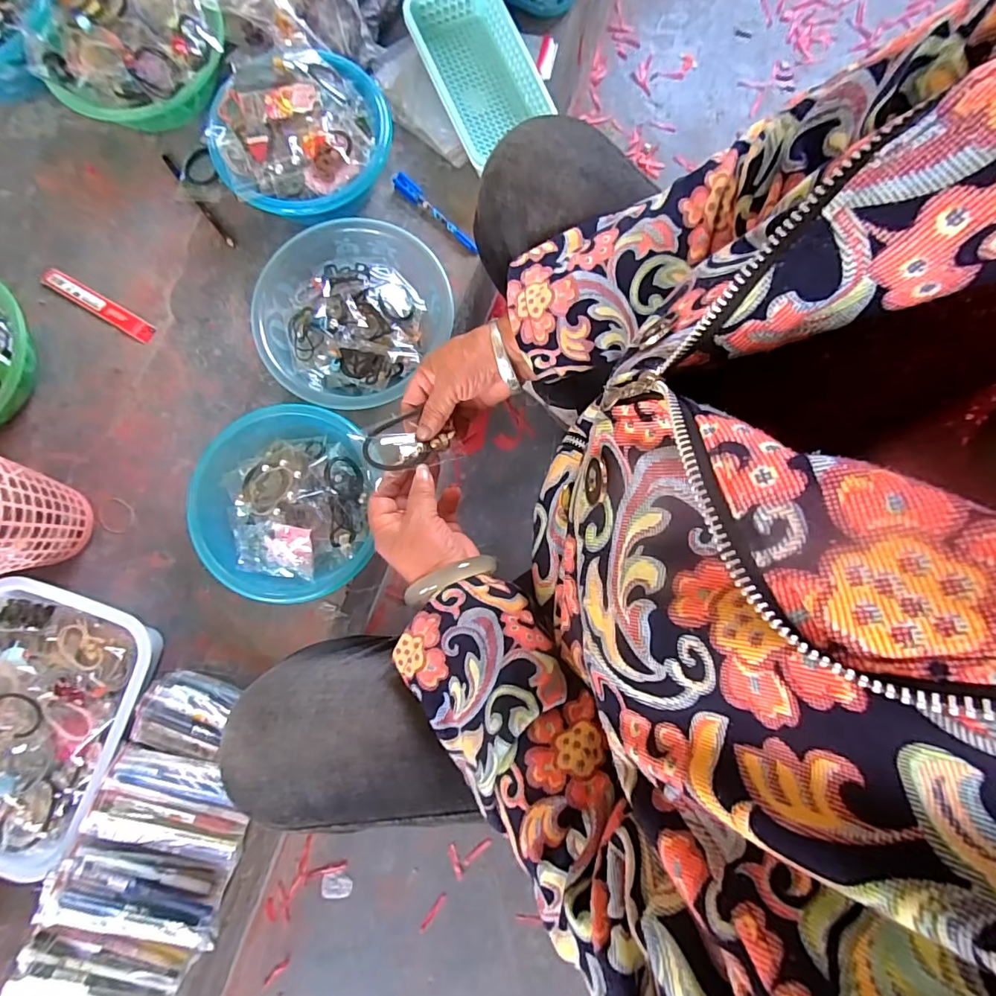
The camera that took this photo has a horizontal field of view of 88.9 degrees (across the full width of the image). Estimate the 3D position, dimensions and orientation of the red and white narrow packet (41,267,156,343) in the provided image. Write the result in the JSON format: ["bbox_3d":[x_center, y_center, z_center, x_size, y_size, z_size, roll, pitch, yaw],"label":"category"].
[{"bbox_3d":[-0.546,-0.264,0.692,0.181,0.005,0.027,30,80,5],"label":"red and white narrow packet"}]

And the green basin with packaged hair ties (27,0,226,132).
[{"bbox_3d":[-0.494,-0.613,0.694,0.233,0.101,0.245,0,79,-1],"label":"green basin with packaged hair ties"}]

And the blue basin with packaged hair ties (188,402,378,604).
[{"bbox_3d":[-0.249,0.010,0.621,0.215,0.077,0.224,-2,79,-1],"label":"blue basin with packaged hair ties"}]

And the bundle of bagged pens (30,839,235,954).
[{"bbox_3d":[-0.367,0.412,0.524,0.172,0.042,0.077,31,79,-20],"label":"bundle of bagged pens"}]

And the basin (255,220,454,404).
[{"bbox_3d":[-0.189,-0.231,0.654,0.214,0.068,0.240,31,80,5],"label":"basin"}]

